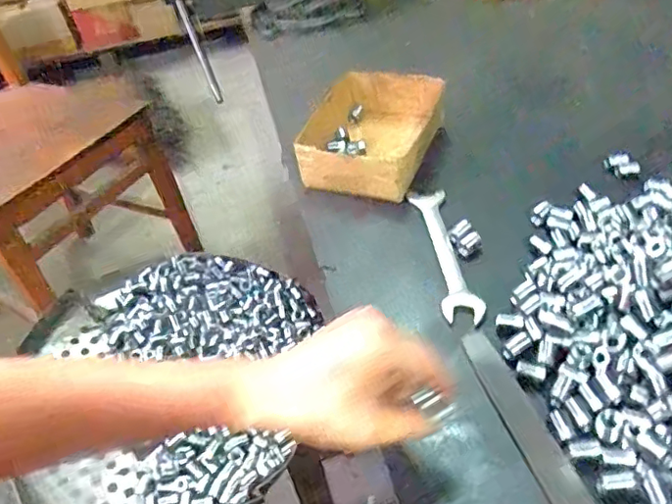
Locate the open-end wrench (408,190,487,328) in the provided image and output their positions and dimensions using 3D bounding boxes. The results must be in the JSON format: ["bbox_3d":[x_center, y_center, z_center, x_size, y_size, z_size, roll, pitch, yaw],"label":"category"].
[{"bbox_3d":[0.097,-0.001,0.506,0.034,0.006,0.164,-7,43,0],"label":"open-end wrench"}]

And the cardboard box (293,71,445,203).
[{"bbox_3d":[0.040,-0.119,0.602,0.119,0.055,0.154,12,46,20],"label":"cardboard box"}]

